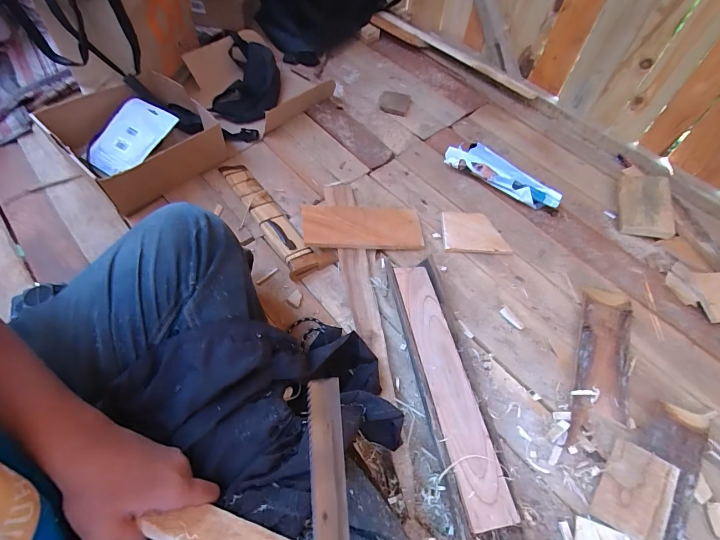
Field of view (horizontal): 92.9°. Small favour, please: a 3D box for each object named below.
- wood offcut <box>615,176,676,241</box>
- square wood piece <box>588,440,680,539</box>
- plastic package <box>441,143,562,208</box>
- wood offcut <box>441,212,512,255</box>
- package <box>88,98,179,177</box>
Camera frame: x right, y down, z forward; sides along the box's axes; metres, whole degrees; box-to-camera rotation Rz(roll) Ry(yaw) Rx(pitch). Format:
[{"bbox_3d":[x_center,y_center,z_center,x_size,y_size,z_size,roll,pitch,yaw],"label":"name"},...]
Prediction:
[{"bbox_3d":[0.629,-0.142,0.751,0.103,0.019,0.156,12,69,18],"label":"wood offcut"},{"bbox_3d":[0.379,0.306,0.470,0.123,0.013,0.078,-40,39,-26],"label":"square wood piece"},{"bbox_3d":[0.320,-0.214,0.781,0.268,0.050,0.078,31,62,15],"label":"plastic package"},{"bbox_3d":[0.235,-0.076,0.705,0.131,0.019,0.090,3,58,-1],"label":"wood offcut"},{"bbox_3d":[-0.509,-0.293,0.759,0.136,0.010,0.187,28,76,11],"label":"package"}]

